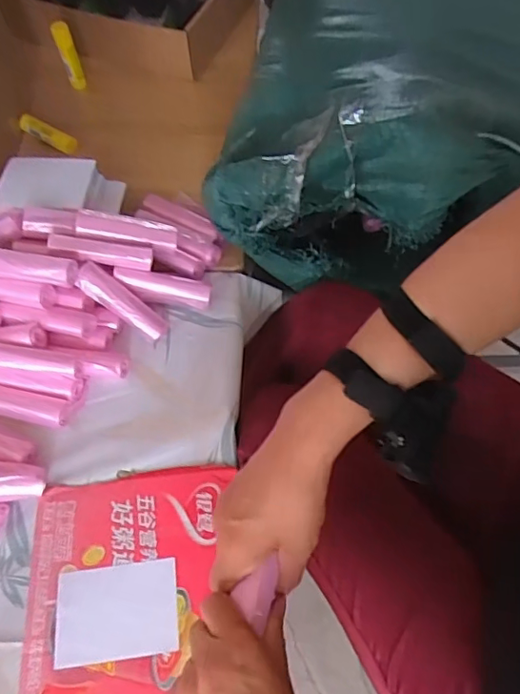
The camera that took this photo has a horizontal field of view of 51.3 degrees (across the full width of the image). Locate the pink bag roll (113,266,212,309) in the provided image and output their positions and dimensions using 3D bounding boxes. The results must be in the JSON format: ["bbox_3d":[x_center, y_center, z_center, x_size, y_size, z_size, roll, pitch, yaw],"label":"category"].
[{"bbox_3d":[-0.117,-0.074,0.656,0.115,0.030,0.023,14,58,-10],"label":"pink bag roll"}]

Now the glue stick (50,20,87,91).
[{"bbox_3d":[-0.299,-0.455,0.851,0.027,0.107,0.024,-21,59,-10],"label":"glue stick"}]

